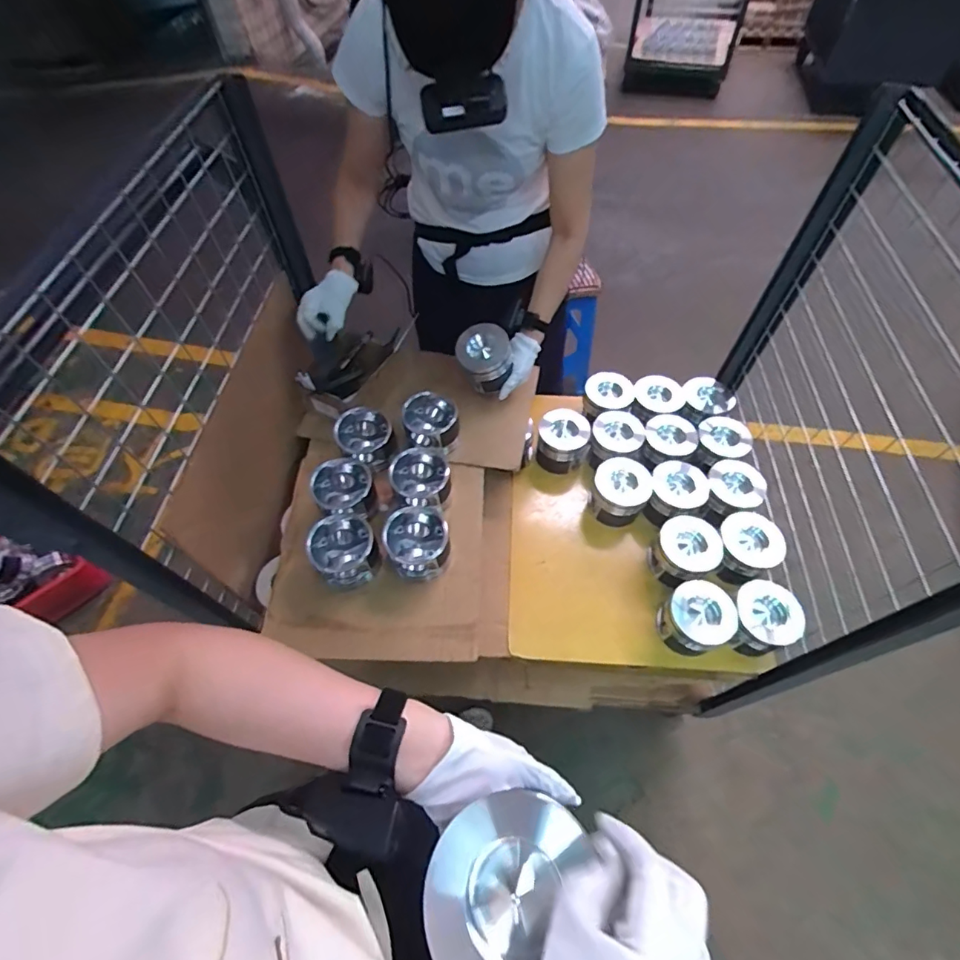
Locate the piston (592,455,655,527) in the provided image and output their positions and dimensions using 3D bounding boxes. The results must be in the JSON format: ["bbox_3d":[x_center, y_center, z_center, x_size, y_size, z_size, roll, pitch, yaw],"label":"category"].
[{"bbox_3d":[0.306,0.022,1.081,0.124,0.102,0.132,24,60,17],"label":"piston"}]

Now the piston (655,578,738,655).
[{"bbox_3d":[0.395,0.255,0.907,0.104,0.100,0.111,-1,56,1],"label":"piston"}]

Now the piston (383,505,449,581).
[{"bbox_3d":[-0.109,0.114,0.894,0.117,0.089,0.111,-19,58,-10],"label":"piston"}]

